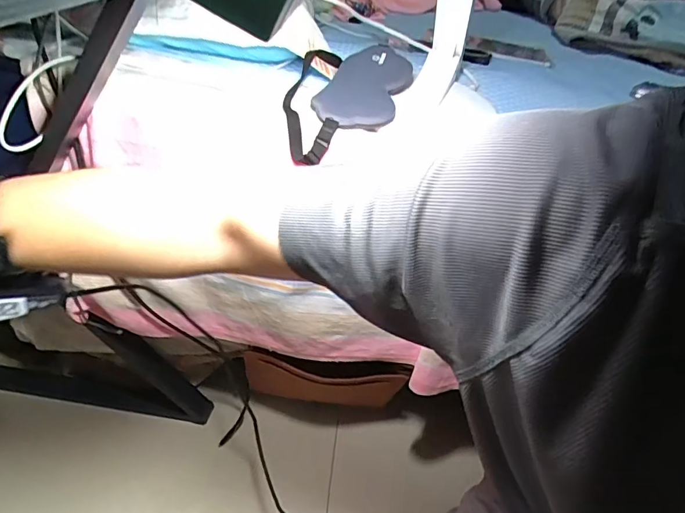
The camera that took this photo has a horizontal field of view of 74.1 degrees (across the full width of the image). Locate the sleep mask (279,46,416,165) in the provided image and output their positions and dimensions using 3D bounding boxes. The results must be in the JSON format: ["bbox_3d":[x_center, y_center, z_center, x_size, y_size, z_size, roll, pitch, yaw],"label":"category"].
[{"bbox_3d":[0.005,-0.192,0.548,0.123,0.064,0.229,15,40,9],"label":"sleep mask"}]

